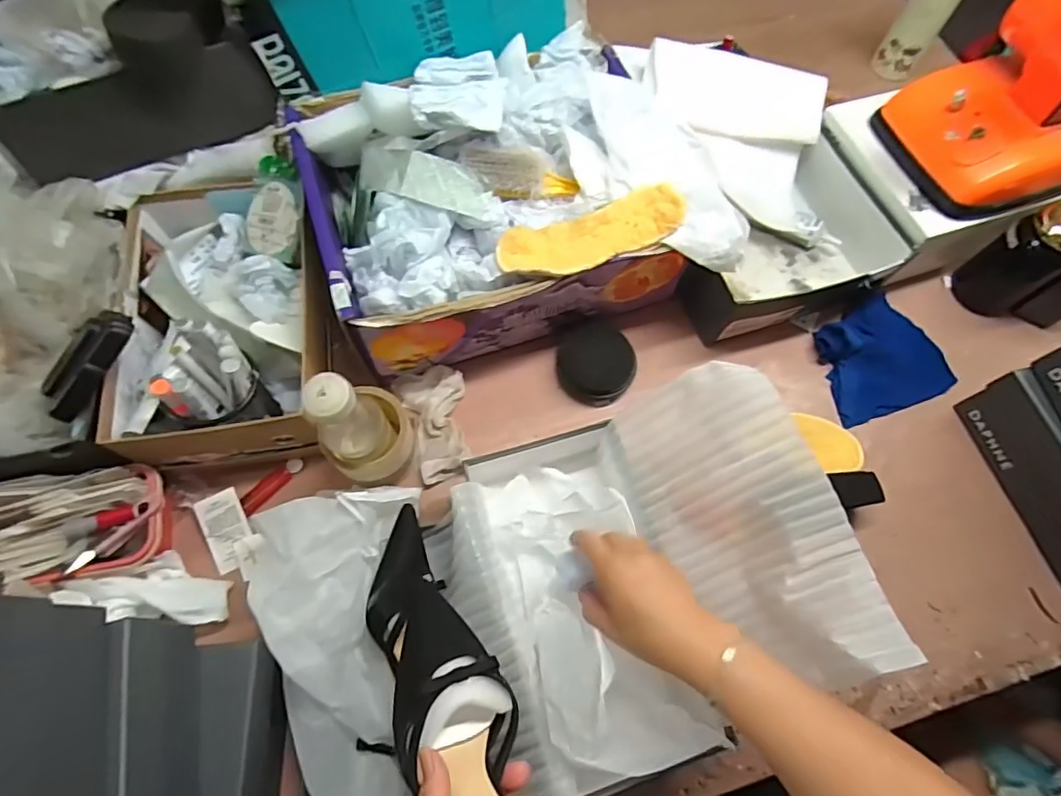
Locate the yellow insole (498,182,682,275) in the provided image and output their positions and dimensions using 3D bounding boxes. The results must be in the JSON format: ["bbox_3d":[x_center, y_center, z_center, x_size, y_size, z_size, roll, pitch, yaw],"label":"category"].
[{"bbox_3d":[0.064,-0.166,0.568,0.197,0.019,0.069,-19,72,-7],"label":"yellow insole"}]

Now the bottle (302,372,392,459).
[{"bbox_3d":[-0.169,0.023,0.513,0.052,0.152,0.057,42,72,14],"label":"bottle"}]

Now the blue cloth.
[{"bbox_3d":[0.431,-0.053,0.683,0.151,0.032,0.140,-20,70,-11],"label":"blue cloth"}]

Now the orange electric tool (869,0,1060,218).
[{"bbox_3d":[0.549,-0.342,0.597,0.189,0.192,0.178,-20,70,-11],"label":"orange electric tool"}]

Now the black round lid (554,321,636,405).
[{"bbox_3d":[0.078,-0.042,0.660,0.091,0.027,0.089,1,67,-3],"label":"black round lid"}]

